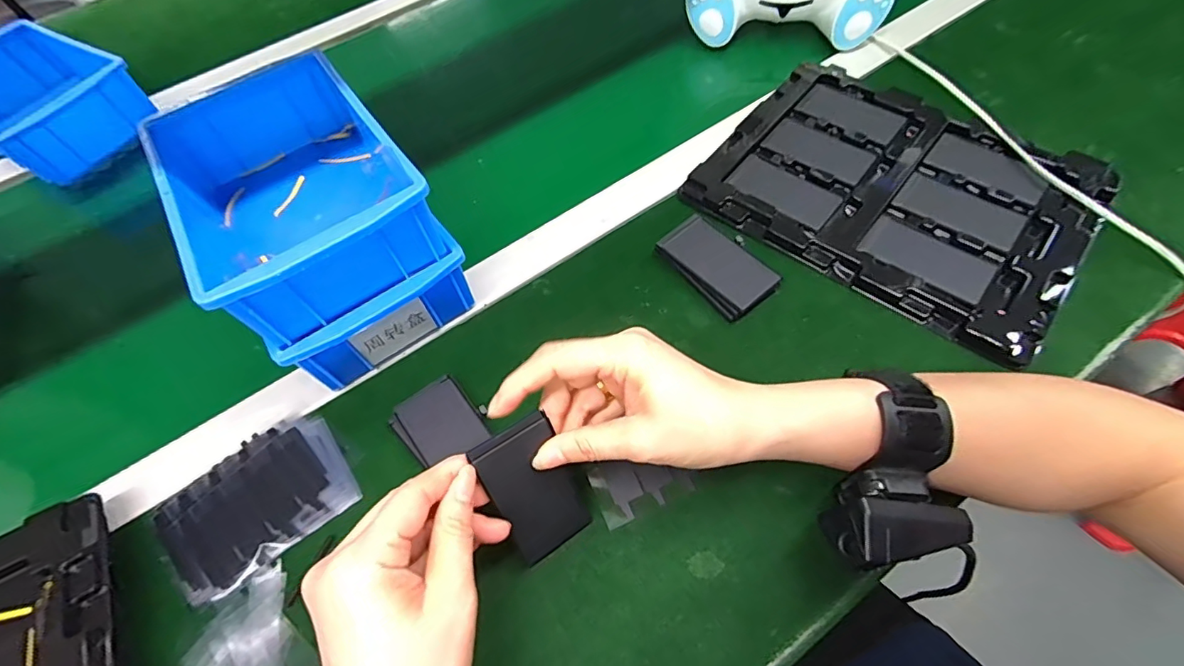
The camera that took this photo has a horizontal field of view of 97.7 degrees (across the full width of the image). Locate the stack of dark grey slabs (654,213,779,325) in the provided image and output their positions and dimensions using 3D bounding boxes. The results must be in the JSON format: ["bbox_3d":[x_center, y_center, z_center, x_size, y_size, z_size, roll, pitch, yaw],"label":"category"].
[{"bbox_3d":[0.097,-0.053,0.397,0.050,0.016,0.089,-35,63,-15],"label":"stack of dark grey slabs"}]

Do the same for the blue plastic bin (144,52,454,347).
[{"bbox_3d":[-0.202,-0.097,0.349,0.127,0.071,0.195,-35,63,-15],"label":"blue plastic bin"}]

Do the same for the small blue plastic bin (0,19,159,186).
[{"bbox_3d":[-0.574,-0.243,0.538,0.194,0.058,0.137,29,67,20],"label":"small blue plastic bin"}]

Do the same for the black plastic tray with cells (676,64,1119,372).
[{"bbox_3d":[0.250,-0.128,0.422,0.271,0.014,0.228,33,68,21],"label":"black plastic tray with cells"}]

